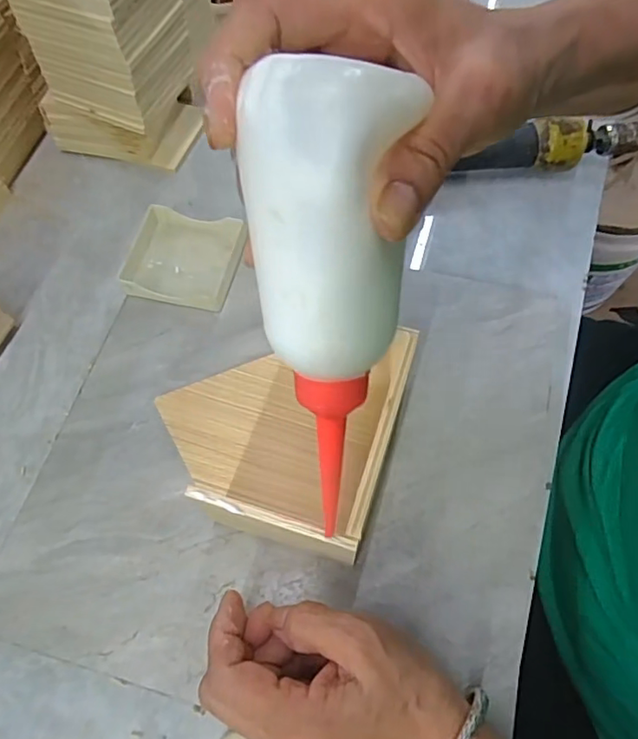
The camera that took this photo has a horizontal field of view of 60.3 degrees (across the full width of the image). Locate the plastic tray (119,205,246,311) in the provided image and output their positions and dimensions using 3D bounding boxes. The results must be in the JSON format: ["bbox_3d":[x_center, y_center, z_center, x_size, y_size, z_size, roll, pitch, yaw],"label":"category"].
[{"bbox_3d":[-0.097,-0.082,0.405,0.073,0.026,0.075,9,65,6],"label":"plastic tray"}]

